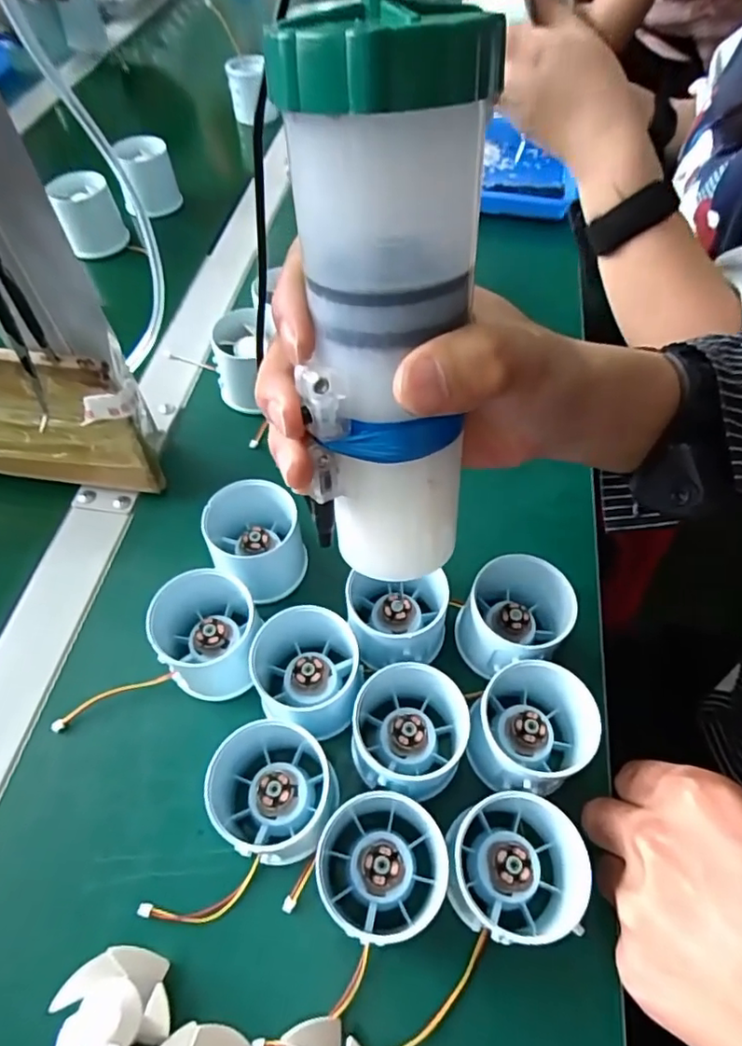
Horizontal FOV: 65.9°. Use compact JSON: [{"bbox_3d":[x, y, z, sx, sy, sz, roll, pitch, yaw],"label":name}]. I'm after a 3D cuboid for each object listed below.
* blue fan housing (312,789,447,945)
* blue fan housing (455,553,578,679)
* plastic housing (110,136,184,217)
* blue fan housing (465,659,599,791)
[{"bbox_3d":[0.003,0.144,0.246,0.054,0.048,0.056,0,56,1],"label":"blue fan housing"},{"bbox_3d":[0.075,0.047,0.305,0.053,0.050,0.055,5,57,4],"label":"blue fan housing"},{"bbox_3d":[-0.215,-0.332,0.555,0.047,0.056,0.056,-11,57,-6],"label":"plastic housing"},{"bbox_3d":[0.074,0.096,0.275,0.055,0.045,0.056,0,56,1],"label":"blue fan housing"}]

